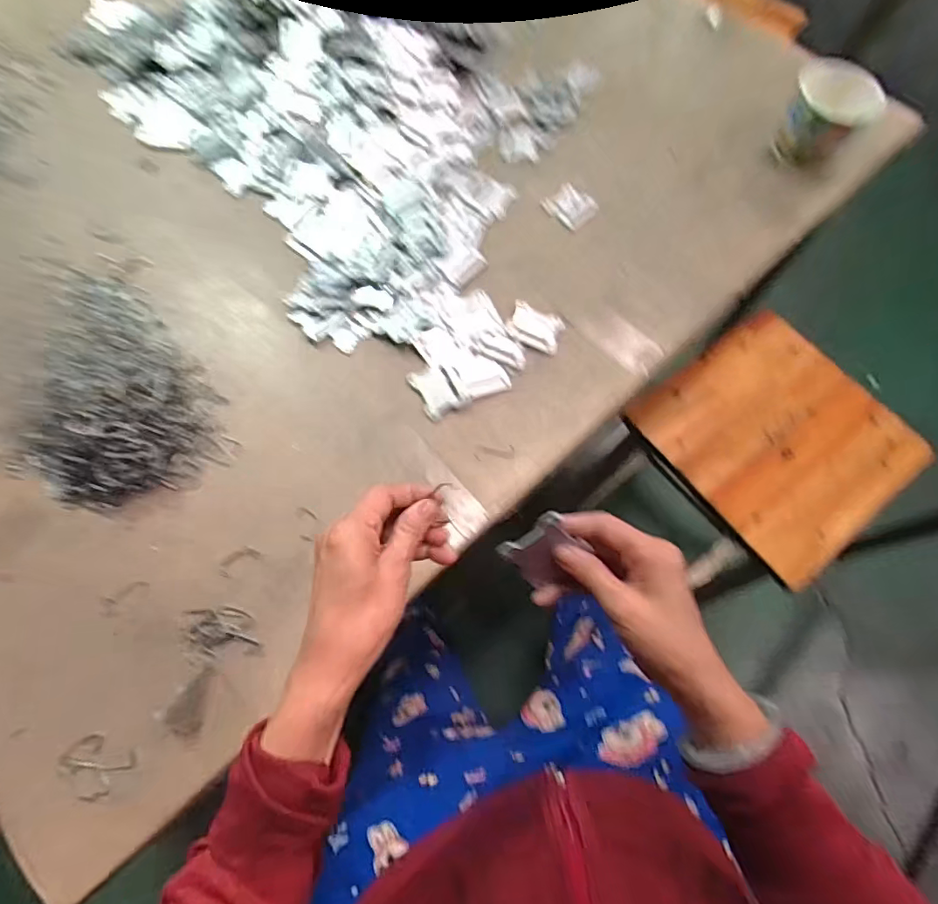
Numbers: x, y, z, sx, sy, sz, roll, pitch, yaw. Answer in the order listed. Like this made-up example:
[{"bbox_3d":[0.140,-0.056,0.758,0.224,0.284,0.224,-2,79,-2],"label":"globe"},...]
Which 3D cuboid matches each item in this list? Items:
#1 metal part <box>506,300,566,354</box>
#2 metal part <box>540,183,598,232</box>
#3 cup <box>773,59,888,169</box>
[{"bbox_3d":[0.070,-0.131,0.546,0.055,0.007,0.049,19,69,6],"label":"metal part"},{"bbox_3d":[0.118,-0.287,0.613,0.051,0.009,0.055,-40,75,-15],"label":"metal part"},{"bbox_3d":[0.413,-0.386,0.611,0.093,0.079,0.077,31,71,10],"label":"cup"}]

